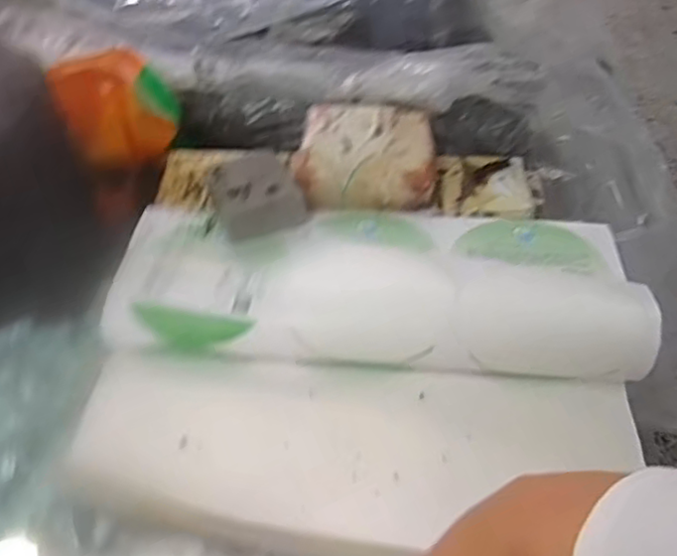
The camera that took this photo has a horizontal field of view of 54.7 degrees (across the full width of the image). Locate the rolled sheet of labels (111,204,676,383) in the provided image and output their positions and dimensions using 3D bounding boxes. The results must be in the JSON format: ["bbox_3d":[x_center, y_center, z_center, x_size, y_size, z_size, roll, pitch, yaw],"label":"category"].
[{"bbox_3d":[0.032,-0.003,0.635,0.495,0.045,0.195,2,54,2],"label":"rolled sheet of labels"}]

